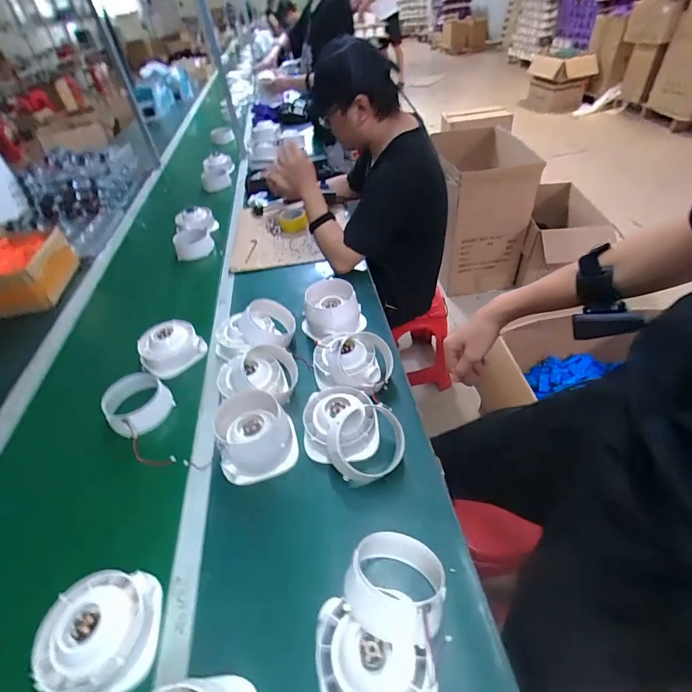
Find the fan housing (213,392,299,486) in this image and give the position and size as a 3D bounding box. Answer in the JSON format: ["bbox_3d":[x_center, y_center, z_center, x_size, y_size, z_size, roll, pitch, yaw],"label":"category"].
[{"bbox_3d":[-0.160,0.161,0.676,0.130,0.097,0.113,-16,44,-10],"label":"fan housing"}]

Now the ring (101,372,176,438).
[{"bbox_3d":[-0.430,0.116,0.785,0.118,0.053,0.131,-36,50,-28],"label":"ring"}]

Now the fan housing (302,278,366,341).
[{"bbox_3d":[-0.034,-0.079,0.894,0.146,0.097,0.123,5,44,12],"label":"fan housing"}]

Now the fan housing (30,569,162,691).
[{"bbox_3d":[-0.325,0.374,0.499,0.139,0.062,0.135,-3,43,3],"label":"fan housing"}]

